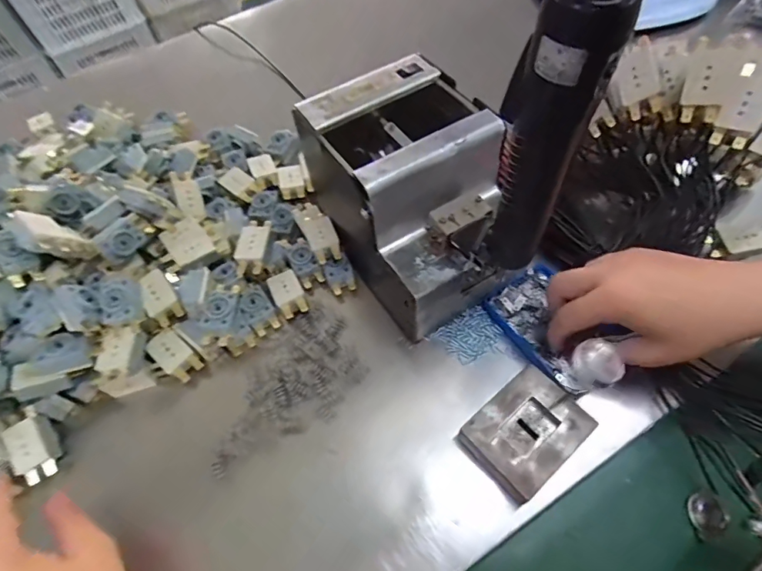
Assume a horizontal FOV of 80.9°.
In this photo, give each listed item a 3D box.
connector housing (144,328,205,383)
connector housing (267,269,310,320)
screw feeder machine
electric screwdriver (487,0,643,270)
[{"bbox_3d":[-0.180,0.061,0.390,0.046,0.013,0.027,36,68,23],"label":"connector housing"},{"bbox_3d":[-0.086,0.010,0.417,0.026,0.019,0.046,-25,60,-11],"label":"connector housing"},{"bbox_3d":[0.034,-0.078,0.388,0.132,0.141,0.182,-30,61,-13],"label":"screw feeder machine"},{"bbox_3d":[0.088,-0.070,0.258,0.041,0.203,0.032,11,60,11],"label":"electric screwdriver"}]

